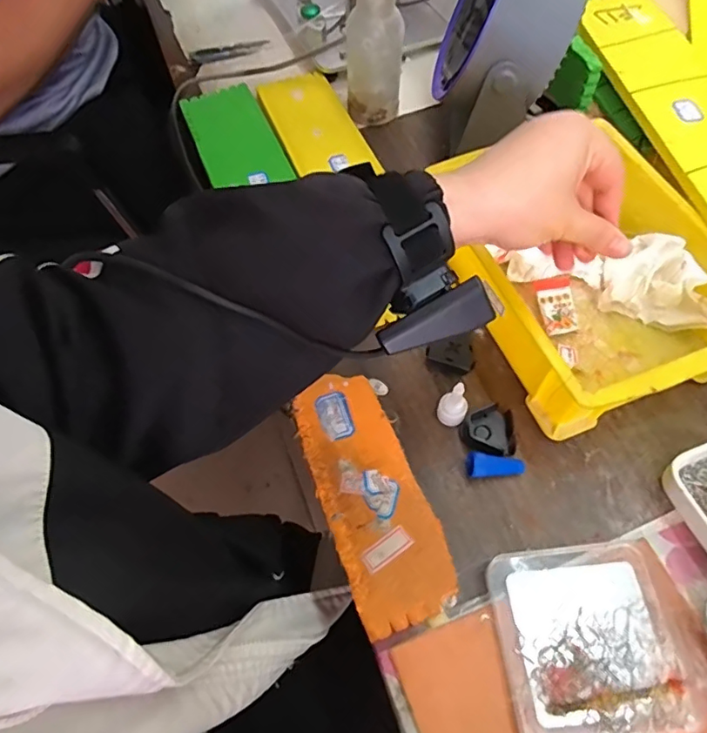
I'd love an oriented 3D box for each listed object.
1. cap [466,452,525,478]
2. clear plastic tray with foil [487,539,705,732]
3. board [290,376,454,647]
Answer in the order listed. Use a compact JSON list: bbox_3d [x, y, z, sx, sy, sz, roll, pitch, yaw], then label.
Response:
[{"bbox_3d":[0.103,0.072,0.379,0.041,0.016,0.016,-4,61,0],"label":"cap"},{"bbox_3d":[0.144,0.167,0.323,0.108,0.014,0.107,-5,61,-1],"label":"clear plastic tray with foil"},{"bbox_3d":[0.011,0.089,0.374,0.067,0.014,0.176,-19,62,-9],"label":"board"}]

